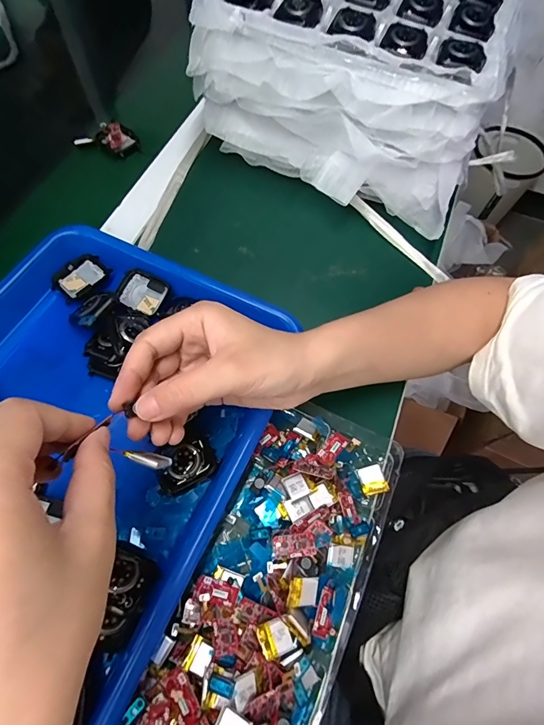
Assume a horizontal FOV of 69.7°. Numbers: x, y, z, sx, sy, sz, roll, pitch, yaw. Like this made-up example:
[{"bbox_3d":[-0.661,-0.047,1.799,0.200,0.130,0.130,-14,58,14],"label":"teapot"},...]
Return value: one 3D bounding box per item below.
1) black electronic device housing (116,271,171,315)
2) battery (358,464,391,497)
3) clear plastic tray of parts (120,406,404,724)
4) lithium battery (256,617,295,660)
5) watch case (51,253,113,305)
[{"bbox_3d":[-0.114,-0.061,0.342,0.039,0.011,0.032,26,67,9],"label":"black electronic device housing"},{"bbox_3d":[0.077,0.090,0.298,0.019,0.004,0.021,-23,65,8],"label":"battery"},{"bbox_3d":[0.005,0.150,0.257,0.108,0.041,0.252,24,68,8],"label":"clear plastic tray of parts"},{"bbox_3d":[0.002,0.172,0.244,0.020,0.004,0.020,-11,57,-24],"label":"lithium battery"},{"bbox_3d":[-0.170,-0.076,0.347,0.034,0.008,0.046,40,70,15],"label":"watch case"}]

